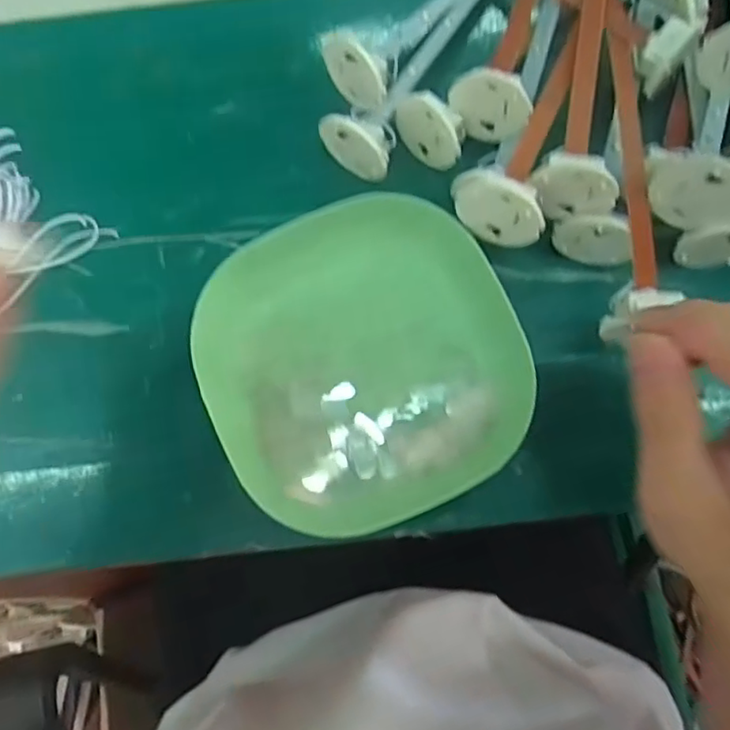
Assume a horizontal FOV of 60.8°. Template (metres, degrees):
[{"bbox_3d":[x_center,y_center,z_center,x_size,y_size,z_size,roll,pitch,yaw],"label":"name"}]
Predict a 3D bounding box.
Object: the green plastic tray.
[{"bbox_3d":[-0.003,-0.001,0.294,0.139,0.033,0.144,-24,79,-3],"label":"green plastic tray"}]

